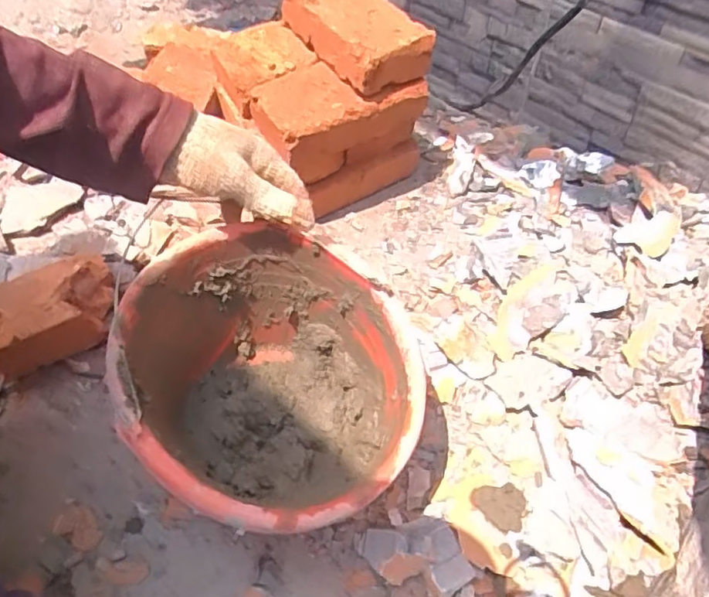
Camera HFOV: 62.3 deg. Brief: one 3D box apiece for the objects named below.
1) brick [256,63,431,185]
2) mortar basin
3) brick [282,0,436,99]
[{"bbox_3d":[-0.021,-0.224,0.728,0.197,0.088,0.112,-26,56,-23],"label":"brick"},{"bbox_3d":[-0.068,0.083,0.491,0.213,0.157,0.240,-37,59,-26],"label":"mortar basin"},{"bbox_3d":[-0.002,-0.329,0.715,0.102,0.058,0.193,-28,57,-24],"label":"brick"}]

